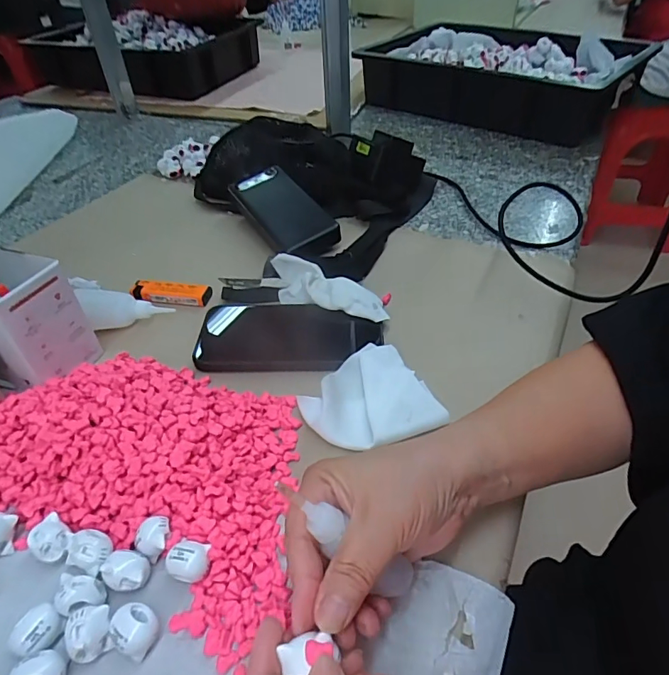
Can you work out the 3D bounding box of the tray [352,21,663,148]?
[{"bbox_3d":[0.304,-0.484,0.879,0.431,0.097,0.303,27,51,29],"label":"tray"}]

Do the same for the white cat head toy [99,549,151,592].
[{"bbox_3d":[-0.119,0.134,0.273,0.022,0.020,0.020,4,43,8],"label":"white cat head toy"}]

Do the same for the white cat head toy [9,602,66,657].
[{"bbox_3d":[-0.159,0.160,0.256,0.021,0.019,0.024,22,49,25],"label":"white cat head toy"}]

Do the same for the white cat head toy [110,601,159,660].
[{"bbox_3d":[-0.106,0.156,0.253,0.024,0.018,0.021,27,51,29],"label":"white cat head toy"}]

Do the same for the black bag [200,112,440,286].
[{"bbox_3d":[-0.057,-0.186,0.582,0.296,0.073,0.252,17,47,21],"label":"black bag"}]

